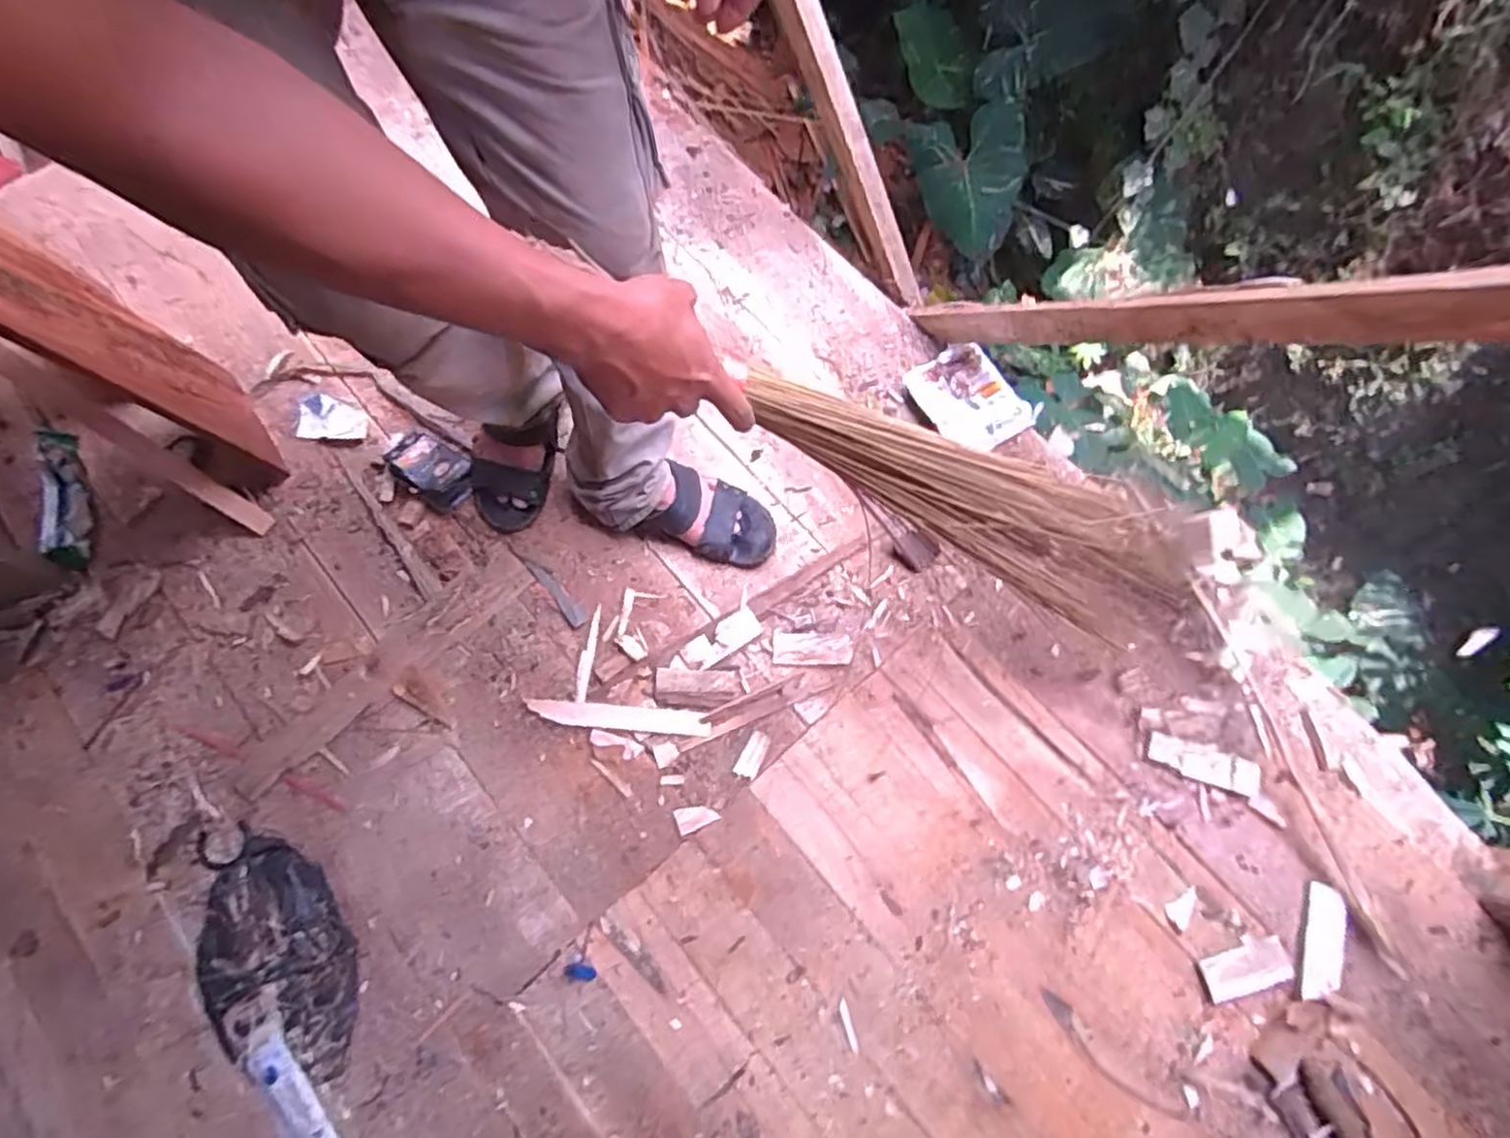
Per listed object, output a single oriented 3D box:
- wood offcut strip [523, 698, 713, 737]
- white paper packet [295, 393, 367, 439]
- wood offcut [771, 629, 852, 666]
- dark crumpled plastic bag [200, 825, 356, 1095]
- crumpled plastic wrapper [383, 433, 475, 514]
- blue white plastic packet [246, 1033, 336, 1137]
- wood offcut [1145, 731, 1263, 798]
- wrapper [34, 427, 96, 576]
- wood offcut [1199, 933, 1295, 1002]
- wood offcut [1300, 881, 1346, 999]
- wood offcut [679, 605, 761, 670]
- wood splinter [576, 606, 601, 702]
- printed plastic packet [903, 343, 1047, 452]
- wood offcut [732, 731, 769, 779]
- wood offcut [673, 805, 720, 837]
[{"bbox_3d":[-0.172,0.187,0.919,0.232,0.009,0.030,5,73,0],"label":"wood offcut strip"},{"bbox_3d":[-0.611,-0.220,1.046,0.097,0.007,0.068,-4,73,-2],"label":"white paper packet"},{"bbox_3d":[0.075,0.105,0.950,0.100,0.007,0.044,5,73,0],"label":"wood offcut"},{"bbox_3d":[-0.545,0.431,0.818,0.153,0.033,0.286,-29,76,-10],"label":"dark crumpled plastic bag"},{"bbox_3d":[-0.447,-0.141,1.007,0.123,0.028,0.083,41,76,11],"label":"crumpled plastic wrapper"},{"bbox_3d":[-0.487,0.591,0.778,0.048,0.018,0.176,-34,77,-11],"label":"blue white plastic packet"},{"bbox_3d":[0.567,0.246,0.921,0.137,0.010,0.042,18,73,4],"label":"wood offcut"},{"bbox_3d":[-0.945,-0.091,0.983,0.067,0.035,0.202,-18,74,-7],"label":"wrapper"},{"bbox_3d":[0.571,0.463,0.848,0.106,0.007,0.052,-12,74,-5],"label":"wood offcut"},{"bbox_3d":[0.675,0.444,0.864,0.042,0.011,0.128,19,73,4],"label":"wood offcut"},{"bbox_3d":[-0.044,0.093,0.949,0.105,0.011,0.042,-34,77,-11],"label":"wood offcut"},{"bbox_3d":[-0.219,0.110,0.949,0.016,0.008,0.128,6,73,1],"label":"wood splinter"},{"bbox_3d":[0.307,-0.246,1.049,0.128,0.032,0.168,-35,77,-11],"label":"printed plastic packet"},{"bbox_3d":[-0.002,0.233,0.910,0.029,0.004,0.058,27,74,7],"label":"wood offcut"},{"bbox_3d":[-0.072,0.302,0.888,0.049,0.005,0.031,-20,74,-7],"label":"wood offcut"}]

